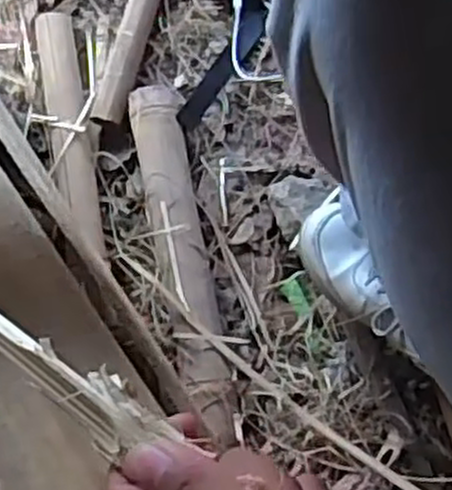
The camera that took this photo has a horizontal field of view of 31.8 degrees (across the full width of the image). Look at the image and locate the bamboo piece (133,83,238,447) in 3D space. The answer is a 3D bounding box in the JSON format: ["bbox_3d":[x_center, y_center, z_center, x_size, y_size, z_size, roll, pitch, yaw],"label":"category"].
[{"bbox_3d":[-0.048,0.010,0.848,0.060,0.055,0.388,-11,75,2],"label":"bamboo piece"}]

